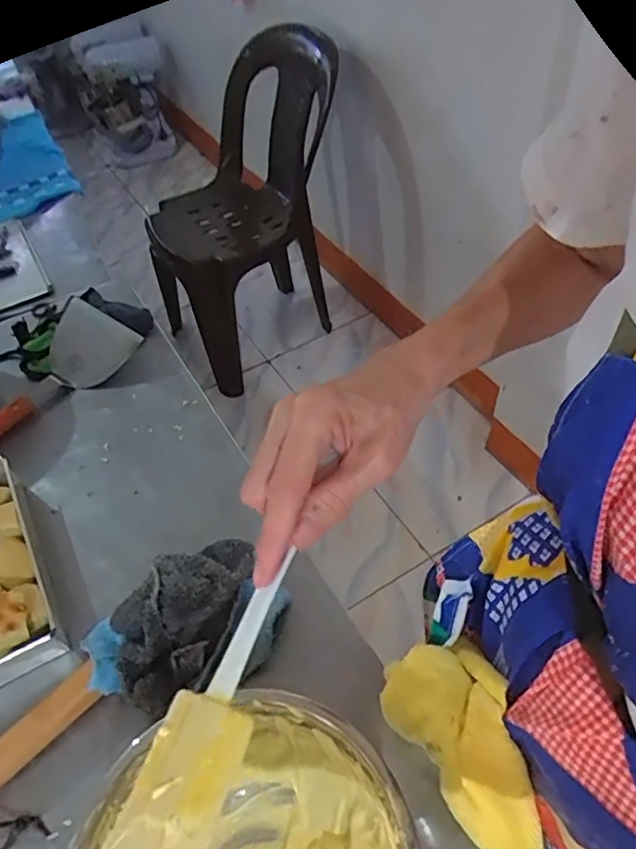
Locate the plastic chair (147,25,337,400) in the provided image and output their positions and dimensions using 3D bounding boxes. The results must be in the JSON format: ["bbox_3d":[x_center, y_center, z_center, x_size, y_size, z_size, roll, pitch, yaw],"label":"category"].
[{"bbox_3d":[-0.213,-0.545,1.548,0.471,0.775,0.426,-30,54,-17],"label":"plastic chair"}]

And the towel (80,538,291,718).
[{"bbox_3d":[-0.109,0.162,0.487,0.159,0.079,0.110,-34,55,-20],"label":"towel"}]

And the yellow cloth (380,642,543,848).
[{"bbox_3d":[0.106,0.220,0.381,0.070,0.058,0.156,-26,88,-19],"label":"yellow cloth"}]

